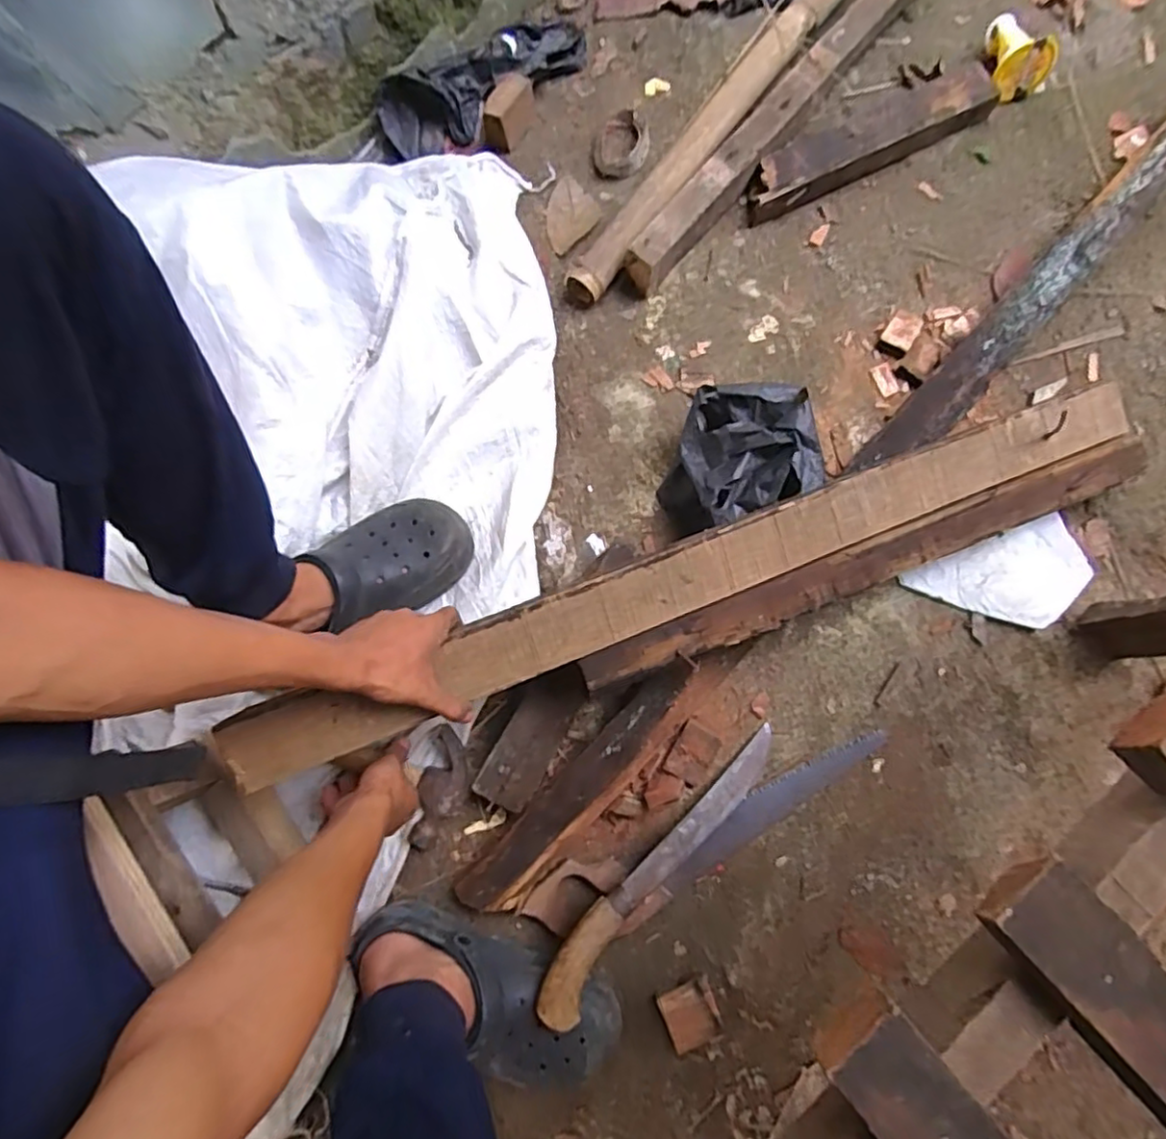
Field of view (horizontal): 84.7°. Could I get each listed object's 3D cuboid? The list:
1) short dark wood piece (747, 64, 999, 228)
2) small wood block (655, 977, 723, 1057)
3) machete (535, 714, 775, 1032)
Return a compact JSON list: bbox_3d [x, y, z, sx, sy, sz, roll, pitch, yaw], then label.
[{"bbox_3d":[0.372,-0.561,0.833,0.363,0.046,0.073,-27,79,-2],"label":"short dark wood piece"},{"bbox_3d":[0.111,0.455,0.655,0.055,0.021,0.058,-25,79,-2],"label":"small wood block"},{"bbox_3d":[0.083,0.303,0.656,0.350,0.027,0.050,-42,81,-19],"label":"machete"}]

